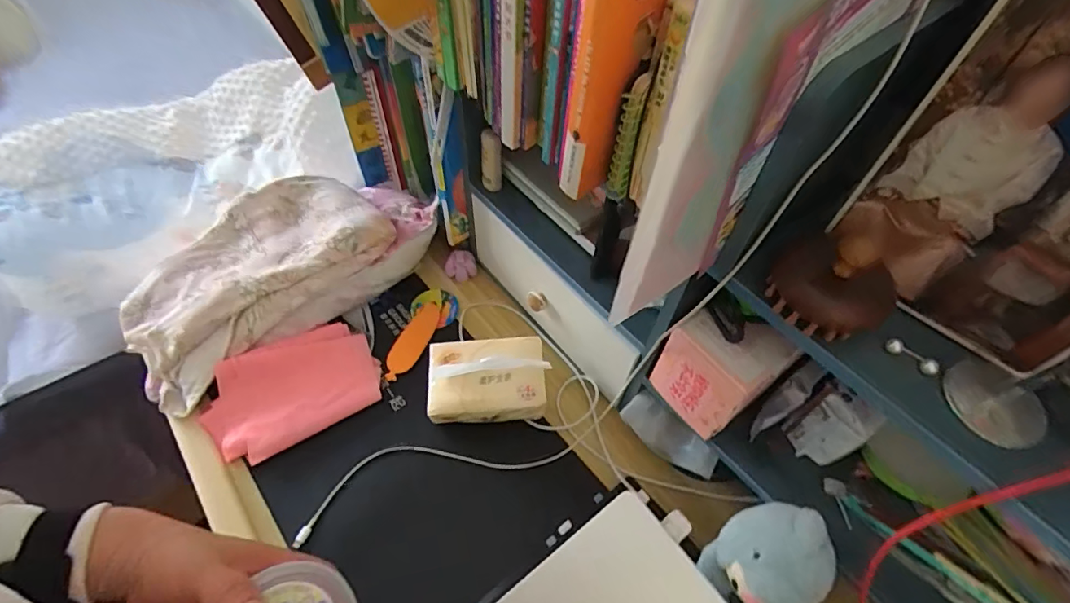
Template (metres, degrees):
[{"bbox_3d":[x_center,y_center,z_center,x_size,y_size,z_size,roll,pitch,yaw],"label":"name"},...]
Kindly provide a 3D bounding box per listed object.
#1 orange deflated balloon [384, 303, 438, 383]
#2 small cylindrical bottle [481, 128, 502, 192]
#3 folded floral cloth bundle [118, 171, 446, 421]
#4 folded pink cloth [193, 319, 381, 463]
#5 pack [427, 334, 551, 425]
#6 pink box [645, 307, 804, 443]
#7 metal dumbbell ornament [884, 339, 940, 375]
[{"bbox_3d":[-0.163,0.051,0.678,0.040,0.006,0.121,15,56,8],"label":"orange deflated balloon"},{"bbox_3d":[-0.052,-0.166,0.603,0.024,0.082,0.017,-1,55,-3],"label":"small cylindrical bottle"},{"bbox_3d":[-0.339,-0.050,0.677,0.396,0.082,0.190,-35,63,-24],"label":"folded floral cloth bundle"},{"bbox_3d":[-0.291,0.104,0.612,0.195,0.041,0.123,-29,61,-21],"label":"folded pink cloth"},{"bbox_3d":[-0.058,0.094,0.598,0.134,0.091,0.087,-2,55,-4],"label":"pack"},{"bbox_3d":[0.170,0.062,0.477,0.067,0.117,0.088,-32,62,-22],"label":"pink box"},{"bbox_3d":[0.240,0.035,0.325,0.031,0.008,0.007,39,62,22],"label":"metal dumbbell ornament"}]

